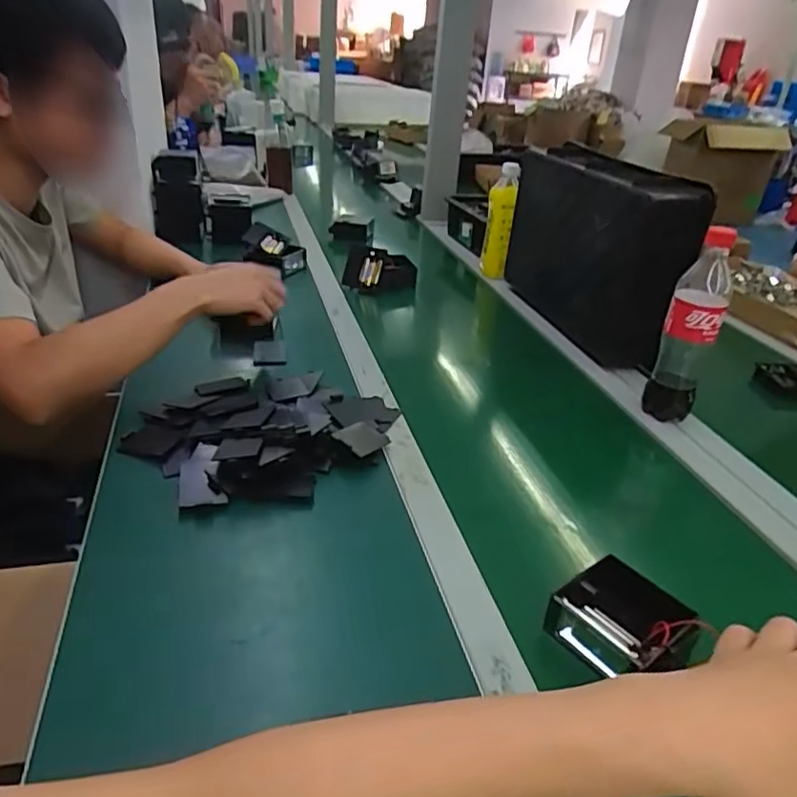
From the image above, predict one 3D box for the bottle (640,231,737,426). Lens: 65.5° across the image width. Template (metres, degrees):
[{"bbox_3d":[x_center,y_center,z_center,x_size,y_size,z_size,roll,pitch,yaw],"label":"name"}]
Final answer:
[{"bbox_3d":[0.359,-0.076,0.767,0.062,0.246,0.062,15,32,19],"label":"bottle"}]

